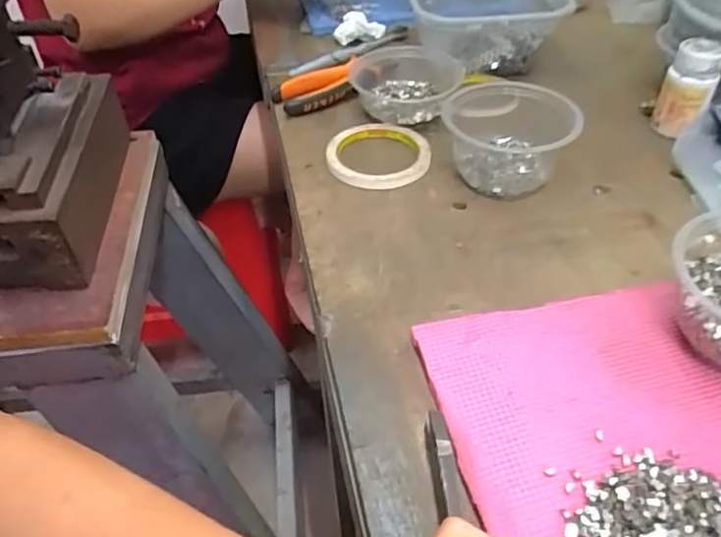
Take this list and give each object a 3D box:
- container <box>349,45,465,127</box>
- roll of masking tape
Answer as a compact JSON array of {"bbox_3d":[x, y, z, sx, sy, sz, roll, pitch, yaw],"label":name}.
[{"bbox_3d":[0.049,-0.194,0.638,0.118,0.039,0.111,0,44,2],"label":"container"},{"bbox_3d":[0.017,-0.109,0.578,0.096,0.016,0.096,-1,44,1],"label":"roll of masking tape"}]

